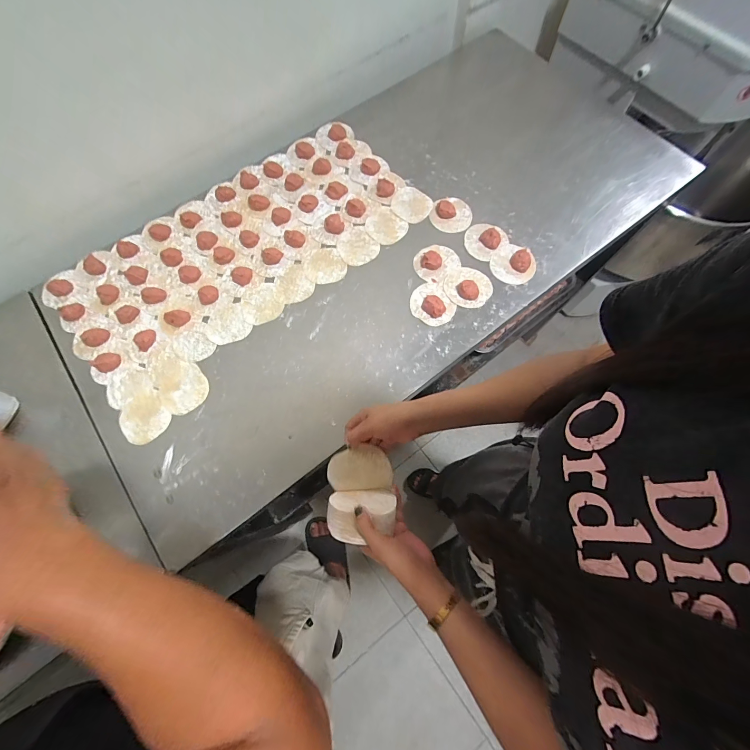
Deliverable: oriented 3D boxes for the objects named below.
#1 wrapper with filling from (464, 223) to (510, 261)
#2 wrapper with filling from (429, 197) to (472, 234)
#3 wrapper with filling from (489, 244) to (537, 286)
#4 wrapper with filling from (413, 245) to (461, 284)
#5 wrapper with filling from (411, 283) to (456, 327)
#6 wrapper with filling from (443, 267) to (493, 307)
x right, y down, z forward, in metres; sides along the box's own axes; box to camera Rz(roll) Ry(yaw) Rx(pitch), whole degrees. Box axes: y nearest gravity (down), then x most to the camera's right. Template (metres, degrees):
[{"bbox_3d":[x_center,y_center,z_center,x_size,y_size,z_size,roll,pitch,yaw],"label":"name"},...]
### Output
[{"bbox_3d":[0.208,-0.252,0.629,0.077,0.013,0.070,0,72,1],"label":"wrapper with filling"},{"bbox_3d":[0.149,-0.315,0.653,0.078,0.014,0.075,0,72,1],"label":"wrapper with filling"},{"bbox_3d":[0.254,-0.207,0.614,0.079,0.015,0.082,13,73,6],"label":"wrapper with filling"},{"bbox_3d":[0.111,-0.210,0.615,0.074,0.020,0.078,0,72,1],"label":"wrapper with filling"},{"bbox_3d":[0.100,-0.126,0.590,0.070,0.014,0.078,-29,74,-8],"label":"wrapper with filling"},{"bbox_3d":[0.167,-0.161,0.598,0.081,0.018,0.080,0,72,1],"label":"wrapper with filling"}]

